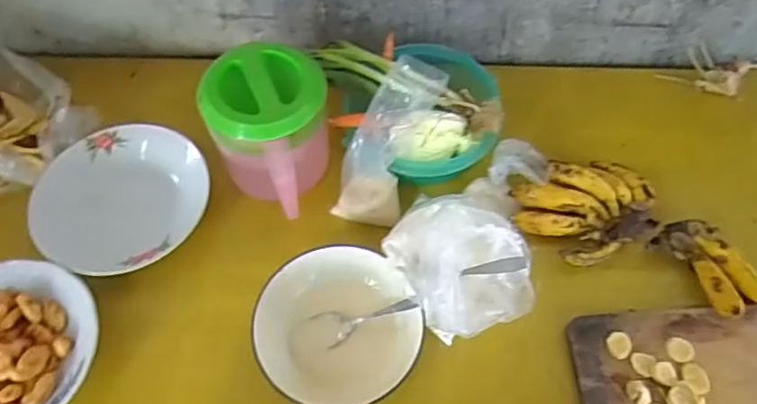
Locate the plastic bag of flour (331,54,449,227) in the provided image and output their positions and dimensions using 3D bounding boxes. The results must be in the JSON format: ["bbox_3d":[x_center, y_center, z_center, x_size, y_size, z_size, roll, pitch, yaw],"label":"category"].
[{"bbox_3d":[0.007,-0.059,0.681,0.074,0.205,0.064,30,28,16],"label":"plastic bag of flour"}]

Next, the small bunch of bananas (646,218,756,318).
[{"bbox_3d":[0.376,0.070,0.672,0.077,0.040,0.129,-31,65,-16],"label":"small bunch of bananas"}]

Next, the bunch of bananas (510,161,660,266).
[{"bbox_3d":[0.251,0.001,0.705,0.166,0.066,0.123,-24,63,-12],"label":"bunch of bananas"}]

